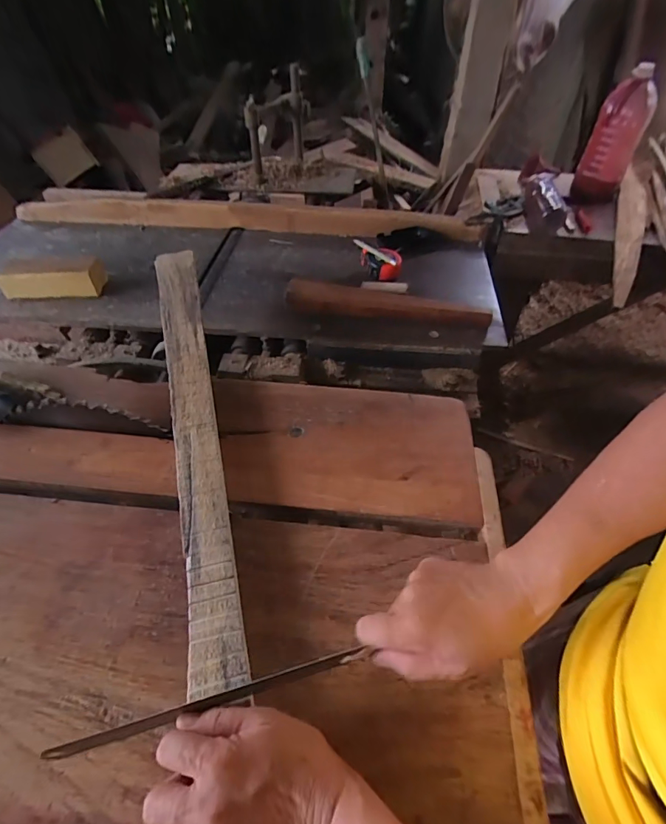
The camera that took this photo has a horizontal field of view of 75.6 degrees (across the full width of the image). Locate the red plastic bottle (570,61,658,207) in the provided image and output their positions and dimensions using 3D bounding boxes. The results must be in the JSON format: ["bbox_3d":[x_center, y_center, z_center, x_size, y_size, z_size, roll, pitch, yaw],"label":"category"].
[{"bbox_3d":[0.835,-0.811,1.275,0.132,0.318,0.158,24,52,19],"label":"red plastic bottle"}]

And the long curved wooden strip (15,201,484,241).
[{"bbox_3d":[-0.217,-0.437,0.957,1.066,0.066,0.061,8,49,6],"label":"long curved wooden strip"}]

